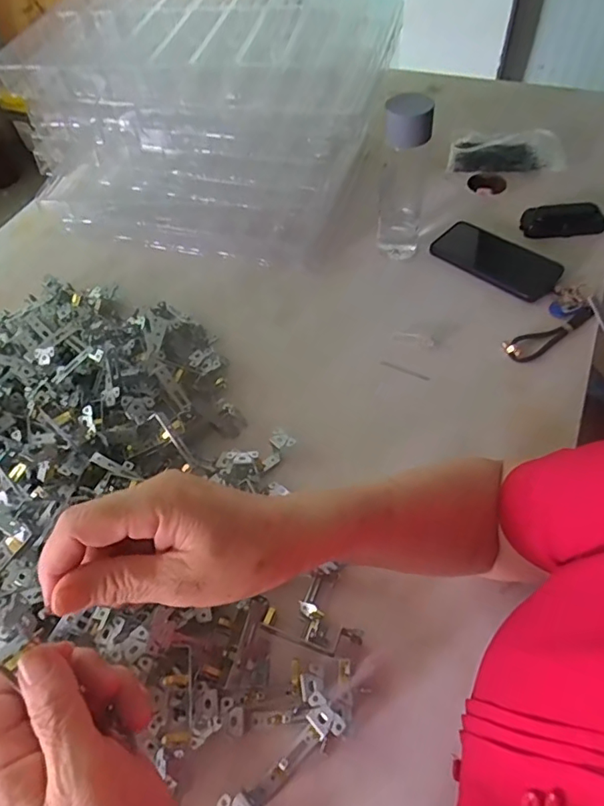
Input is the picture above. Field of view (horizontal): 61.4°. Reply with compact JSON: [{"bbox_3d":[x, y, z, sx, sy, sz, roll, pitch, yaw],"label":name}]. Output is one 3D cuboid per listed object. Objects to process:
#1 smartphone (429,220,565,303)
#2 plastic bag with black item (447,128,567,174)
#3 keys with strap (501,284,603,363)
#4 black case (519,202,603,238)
[{"bbox_3d":[0.265,-0.199,0.693,0.084,0.014,0.165,-39,61,-20],"label":"smartphone"},{"bbox_3d":[0.336,-0.409,0.829,0.178,0.030,0.105,-3,53,2],"label":"plastic bag with black item"},{"bbox_3d":[0.311,-0.087,0.618,0.074,0.027,0.135,38,66,27],"label":"keys with strap"},{"bbox_3d":[0.374,-0.261,0.722,0.110,0.028,0.044,0,55,5],"label":"black case"}]

